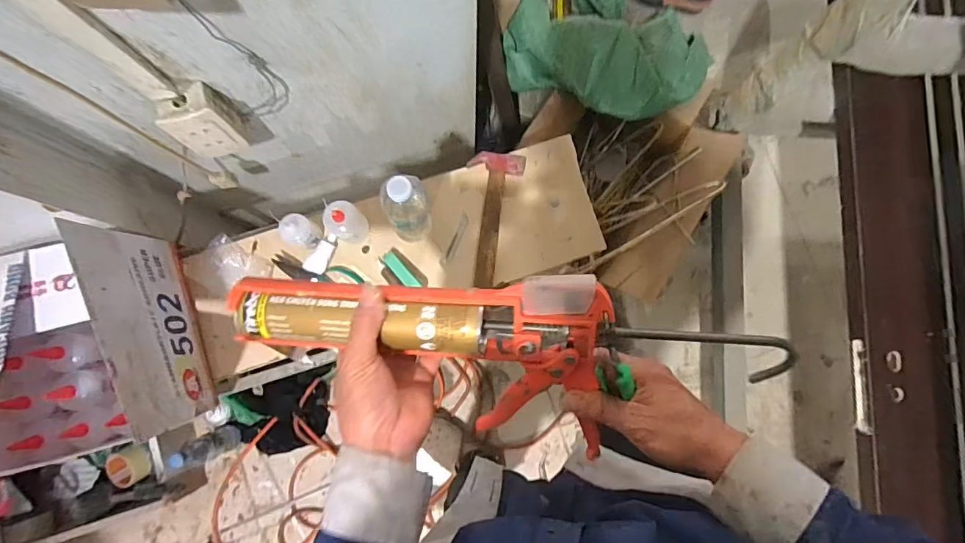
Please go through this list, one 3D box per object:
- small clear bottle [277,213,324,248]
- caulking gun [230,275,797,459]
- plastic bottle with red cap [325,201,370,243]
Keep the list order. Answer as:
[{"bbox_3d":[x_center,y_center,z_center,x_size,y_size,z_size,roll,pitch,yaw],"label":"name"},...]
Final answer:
[{"bbox_3d":[-0.287,-0.061,0.763,0.045,0.073,0.048,37,84,3],"label":"small clear bottle"},{"bbox_3d":[0.003,0.068,0.410,0.428,0.078,0.123,4,83,8],"label":"caulking gun"},{"bbox_3d":[-0.213,-0.076,0.757,0.055,0.102,0.052,-45,86,-6],"label":"plastic bottle with red cap"}]

